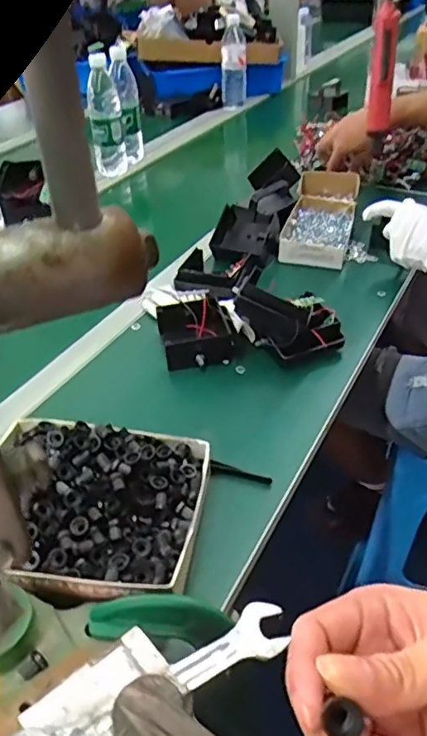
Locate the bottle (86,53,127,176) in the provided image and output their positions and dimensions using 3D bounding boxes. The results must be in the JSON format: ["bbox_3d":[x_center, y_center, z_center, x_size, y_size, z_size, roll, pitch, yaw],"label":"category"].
[{"bbox_3d":[-0.225,-0.523,1.217,0.064,0.222,0.053,-11,39,-11],"label":"bottle"}]

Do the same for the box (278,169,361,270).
[{"bbox_3d":[0.183,-0.261,0.996,0.111,0.054,0.270,10,40,14],"label":"box"}]

